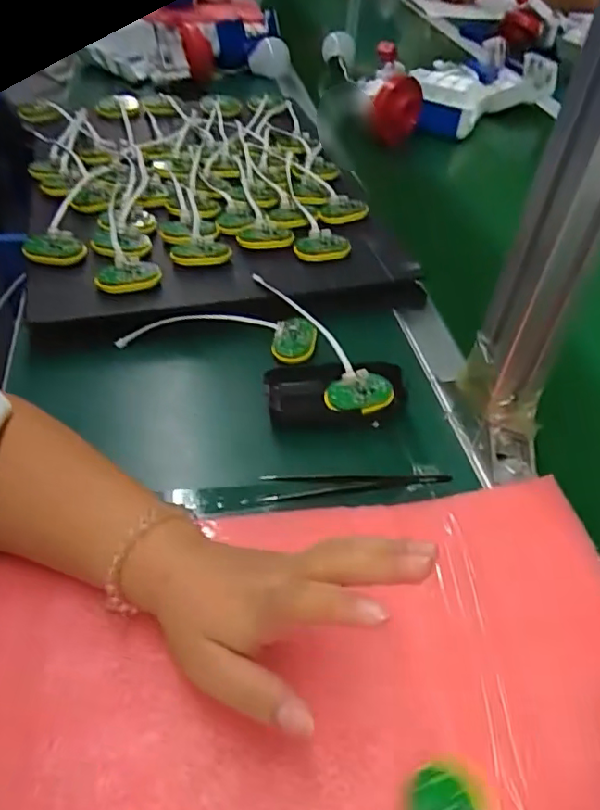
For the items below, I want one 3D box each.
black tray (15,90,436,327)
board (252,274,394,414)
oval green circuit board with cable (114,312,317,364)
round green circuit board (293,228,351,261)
[{"bbox_3d":[-0.120,-0.249,0.678,0.355,0.061,0.492,-10,47,-14],"label":"black tray"},{"bbox_3d":[0.017,-0.060,0.494,0.052,0.032,0.170,-18,50,-21],"label":"board"},{"bbox_3d":[-0.072,-0.056,0.504,0.168,0.030,0.042,3,45,-1],"label":"oval green circuit board with cable"},{"bbox_3d":[0.021,-0.155,0.572,0.052,0.015,0.037,-13,48,-17],"label":"round green circuit board"}]

